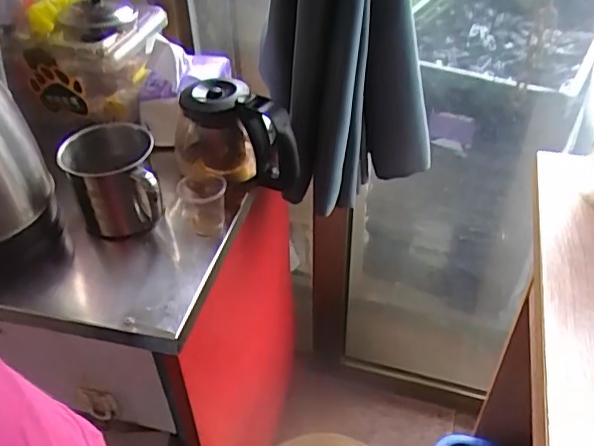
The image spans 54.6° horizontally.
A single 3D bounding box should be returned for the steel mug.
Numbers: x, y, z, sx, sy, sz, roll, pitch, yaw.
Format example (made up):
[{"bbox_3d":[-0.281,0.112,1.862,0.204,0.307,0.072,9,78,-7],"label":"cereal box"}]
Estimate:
[{"bbox_3d":[-0.198,-0.047,0.629,0.095,0.086,0.106,-8,42,-7],"label":"steel mug"}]

